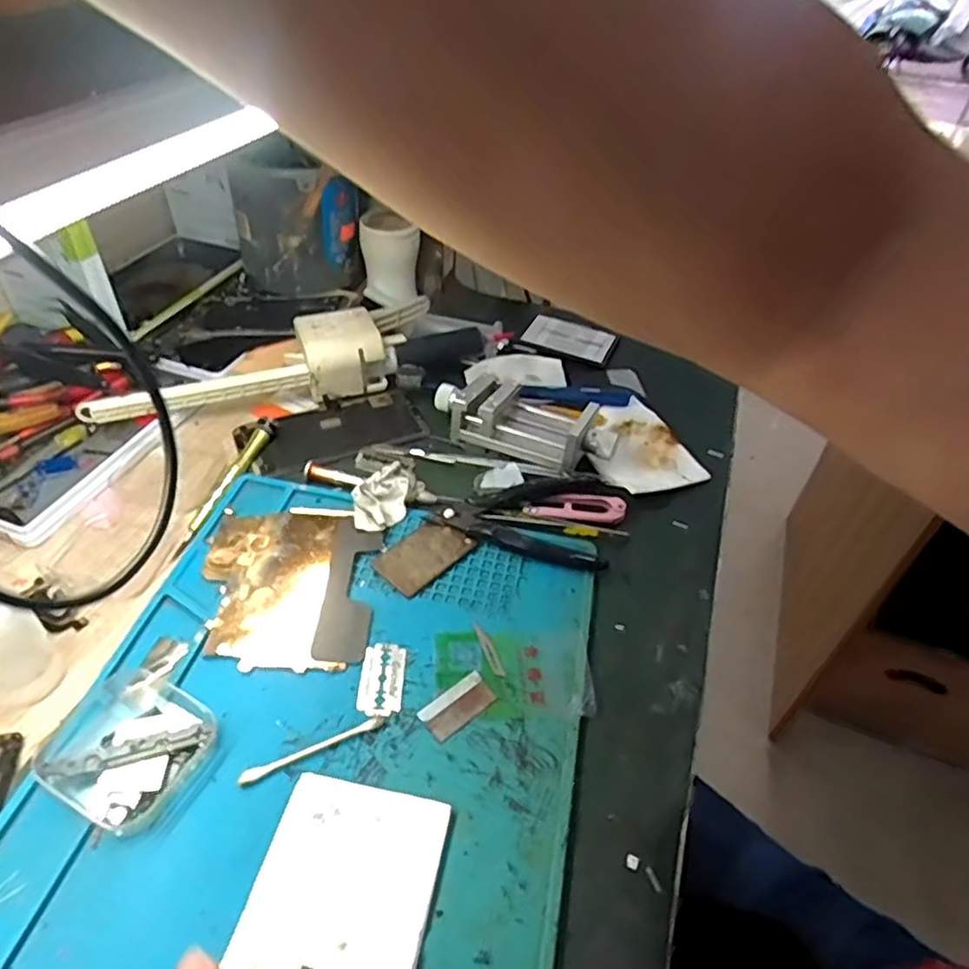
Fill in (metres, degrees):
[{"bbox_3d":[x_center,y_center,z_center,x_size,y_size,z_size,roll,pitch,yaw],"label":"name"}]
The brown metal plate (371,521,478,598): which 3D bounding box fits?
[{"bbox_3d":[-0.039,0.044,0.420,0.035,0.004,0.057,35,56,26],"label":"brown metal plate"}]

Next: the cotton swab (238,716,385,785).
[{"bbox_3d":[-0.083,0.129,0.324,0.071,0.004,0.006,-17,48,-22],"label":"cotton swab"}]

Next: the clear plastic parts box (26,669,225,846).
[{"bbox_3d":[-0.168,0.123,0.313,0.075,0.018,0.063,23,46,17],"label":"clear plastic parts box"}]

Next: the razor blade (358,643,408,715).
[{"bbox_3d":[-0.054,0.103,0.355,0.024,0.004,0.042,4,44,-2],"label":"razor blade"}]

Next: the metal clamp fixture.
[{"bbox_3d":[0.031,-0.049,0.497,0.138,0.034,0.064,21,46,16],"label":"metal clamp fixture"}]

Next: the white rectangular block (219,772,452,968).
[{"bbox_3d":[-0.061,0.176,0.275,0.074,0.004,0.100,11,44,6],"label":"white rectangular block"}]

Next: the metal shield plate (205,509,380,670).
[{"bbox_3d":[-0.117,0.059,0.393,0.097,0.005,0.110,2,44,-4],"label":"metal shield plate"}]

